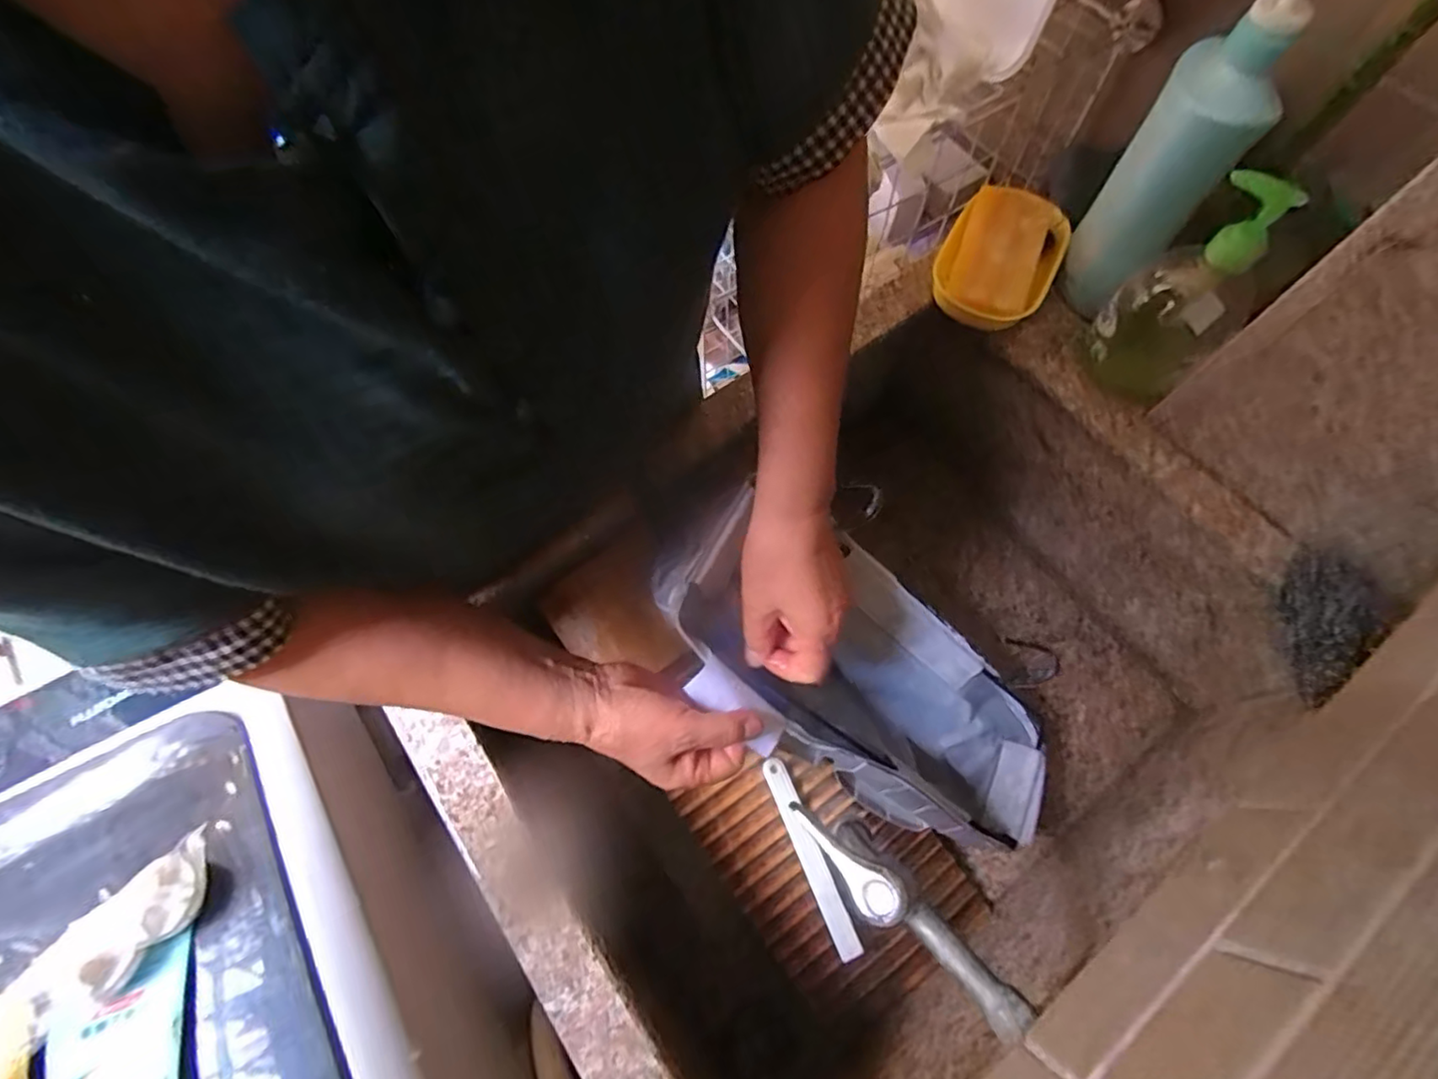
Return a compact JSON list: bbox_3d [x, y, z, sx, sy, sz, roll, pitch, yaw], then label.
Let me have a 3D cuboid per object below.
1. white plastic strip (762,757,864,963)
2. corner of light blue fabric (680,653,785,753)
[{"bbox_3d":[0.077,0.269,0.520,0.021,0.005,0.163,-23,76,-2],"label":"white plastic strip"},{"bbox_3d":[0.015,0.118,0.425,0.079,0.013,0.029,43,79,-15],"label":"corner of light blue fabric"}]

